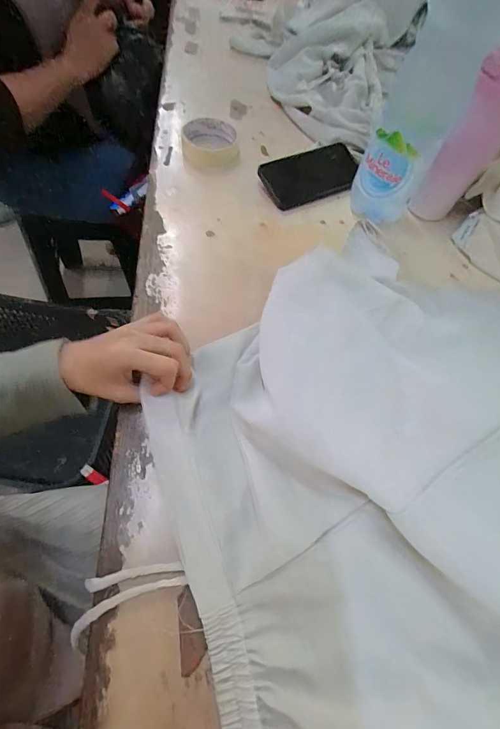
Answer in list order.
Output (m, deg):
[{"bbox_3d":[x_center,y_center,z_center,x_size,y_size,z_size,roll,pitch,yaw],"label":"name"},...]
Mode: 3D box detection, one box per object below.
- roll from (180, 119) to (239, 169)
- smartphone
[{"bbox_3d":[-0.062,-0.346,0.557,0.085,0.030,0.085,3,61,-6],"label":"roll"},{"bbox_3d":[0.093,-0.285,0.535,0.149,0.012,0.078,-22,88,-12],"label":"smartphone"}]

